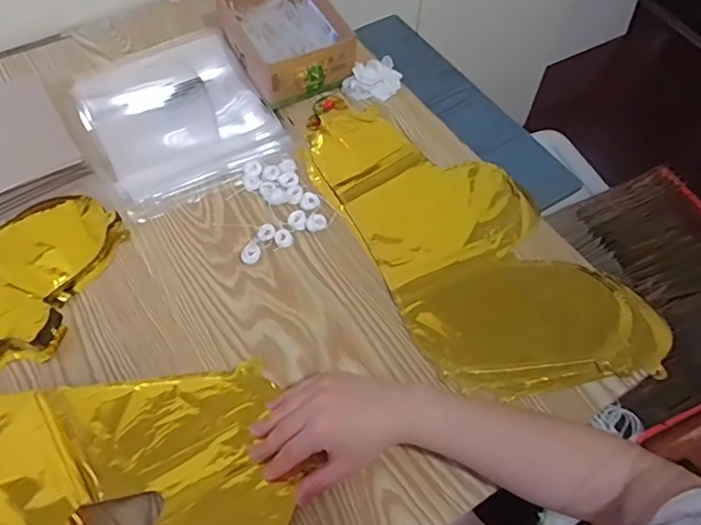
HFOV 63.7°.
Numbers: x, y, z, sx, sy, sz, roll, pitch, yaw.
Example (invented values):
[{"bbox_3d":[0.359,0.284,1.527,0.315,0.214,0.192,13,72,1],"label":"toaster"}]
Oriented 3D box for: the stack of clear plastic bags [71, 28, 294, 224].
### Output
[{"bbox_3d":[-0.222,-0.197,0.726,0.216,0.014,0.285,-26,62,-17],"label":"stack of clear plastic bags"}]

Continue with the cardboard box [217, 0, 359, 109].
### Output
[{"bbox_3d":[-0.087,-0.299,0.742,0.133,0.068,0.191,-25,62,-16],"label":"cardboard box"}]

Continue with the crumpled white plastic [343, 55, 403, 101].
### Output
[{"bbox_3d":[0.032,-0.238,0.725,0.056,0.027,0.072,33,62,17],"label":"crumpled white plastic"}]

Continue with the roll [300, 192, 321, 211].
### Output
[{"bbox_3d":[-0.045,-0.069,0.631,0.021,0.006,0.021,1,58,-1],"label":"roll"}]

